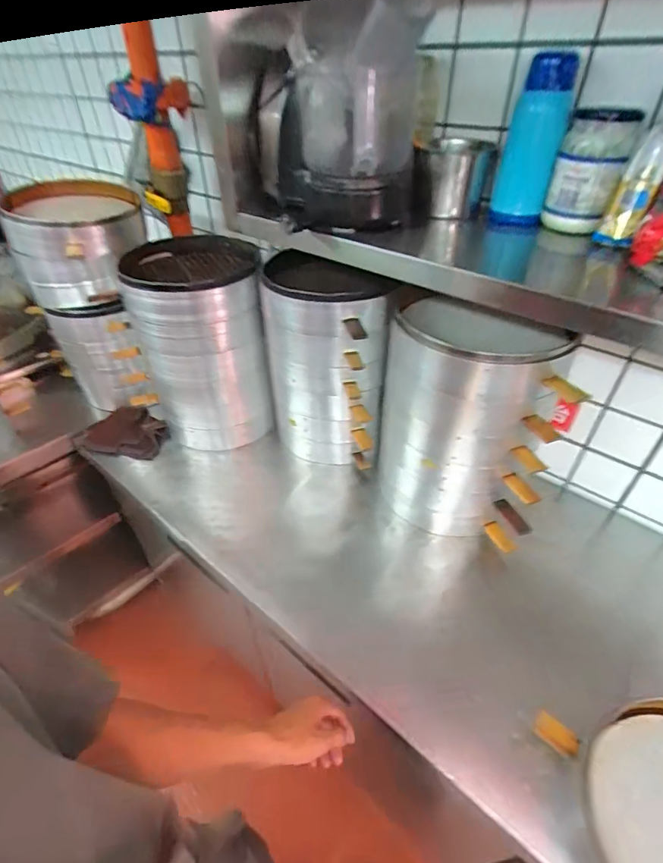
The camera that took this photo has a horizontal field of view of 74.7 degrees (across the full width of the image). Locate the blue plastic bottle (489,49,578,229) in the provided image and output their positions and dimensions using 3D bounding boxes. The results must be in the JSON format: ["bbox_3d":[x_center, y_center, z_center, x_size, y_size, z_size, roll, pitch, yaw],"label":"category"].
[{"bbox_3d":[0.289,-0.412,0.633,0.075,0.199,0.068,13,42,15],"label":"blue plastic bottle"}]

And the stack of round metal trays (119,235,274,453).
[{"bbox_3d":[-0.280,-0.192,0.997,0.263,0.389,0.259,-5,40,-6],"label":"stack of round metal trays"}]

